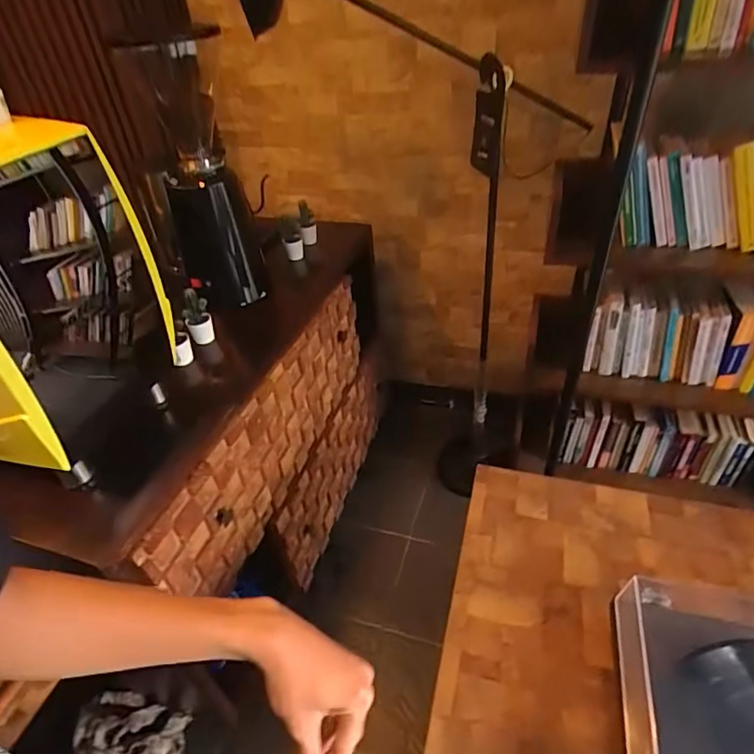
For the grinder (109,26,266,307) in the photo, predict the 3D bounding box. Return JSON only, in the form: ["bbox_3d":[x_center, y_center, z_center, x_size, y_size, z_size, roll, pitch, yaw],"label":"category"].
[{"bbox_3d":[-0.425,-0.442,1.208,0.227,0.562,0.338,-20,41,-17],"label":"grinder"}]

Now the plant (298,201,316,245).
[{"bbox_3d":[-0.204,-0.447,1.483,0.048,0.118,0.044,-11,40,-6],"label":"plant"}]

